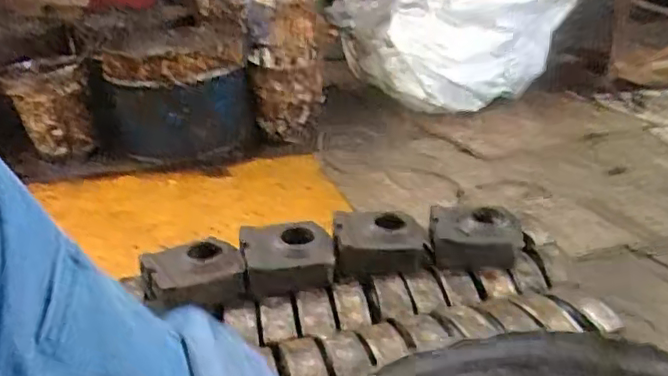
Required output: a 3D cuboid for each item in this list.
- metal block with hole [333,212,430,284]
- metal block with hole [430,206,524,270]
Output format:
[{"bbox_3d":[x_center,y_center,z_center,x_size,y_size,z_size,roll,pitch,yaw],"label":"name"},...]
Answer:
[{"bbox_3d":[0.098,0.119,1.320,0.198,0.112,0.109,-2,25,1],"label":"metal block with hole"},{"bbox_3d":[0.307,0.107,1.324,0.192,0.104,0.094,0,25,5],"label":"metal block with hole"}]

